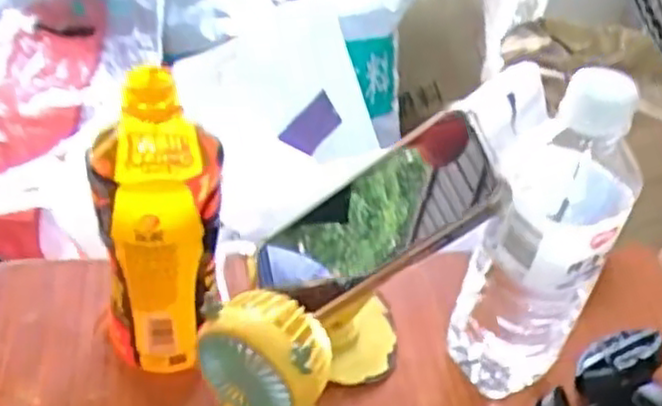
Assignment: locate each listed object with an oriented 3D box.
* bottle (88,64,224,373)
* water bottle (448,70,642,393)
[{"bbox_3d":[-0.098,0.017,0.413,0.068,0.187,0.072,-6,43,-14],"label":"bottle"},{"bbox_3d":[0.118,0.026,0.410,0.070,0.211,0.067,21,44,16],"label":"water bottle"}]

